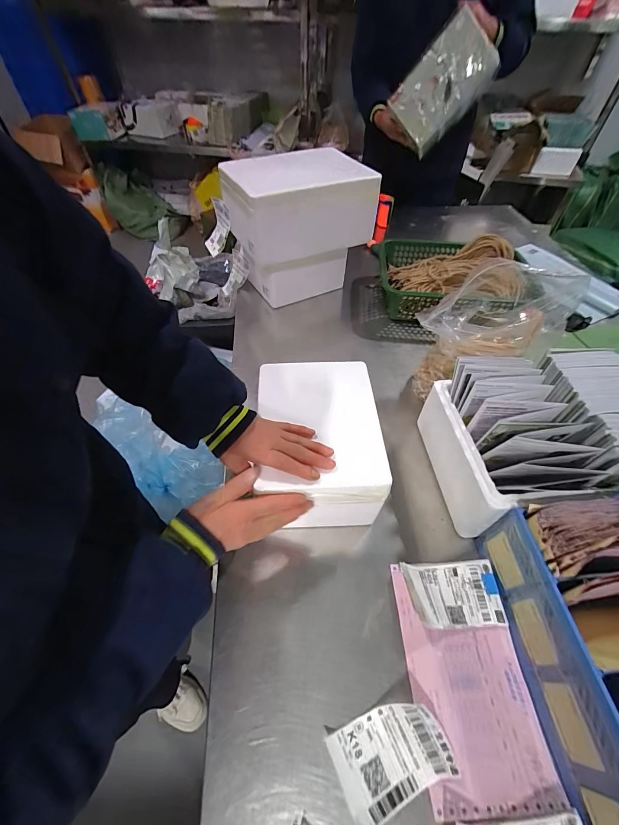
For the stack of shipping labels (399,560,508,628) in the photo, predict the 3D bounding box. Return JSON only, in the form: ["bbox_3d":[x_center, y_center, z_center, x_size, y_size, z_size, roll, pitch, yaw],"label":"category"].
[{"bbox_3d":[0.191,0.244,0.444,0.120,0.032,0.075,-1,50,0],"label":"stack of shipping labels"}]

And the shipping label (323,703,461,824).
[{"bbox_3d":[0.086,0.363,0.348,0.120,0.028,0.075,-14,51,-11],"label":"shipping label"}]

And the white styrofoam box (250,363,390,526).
[{"bbox_3d":[0.013,0.047,0.512,0.166,0.133,0.220,-3,50,-2],"label":"white styrofoam box"}]

